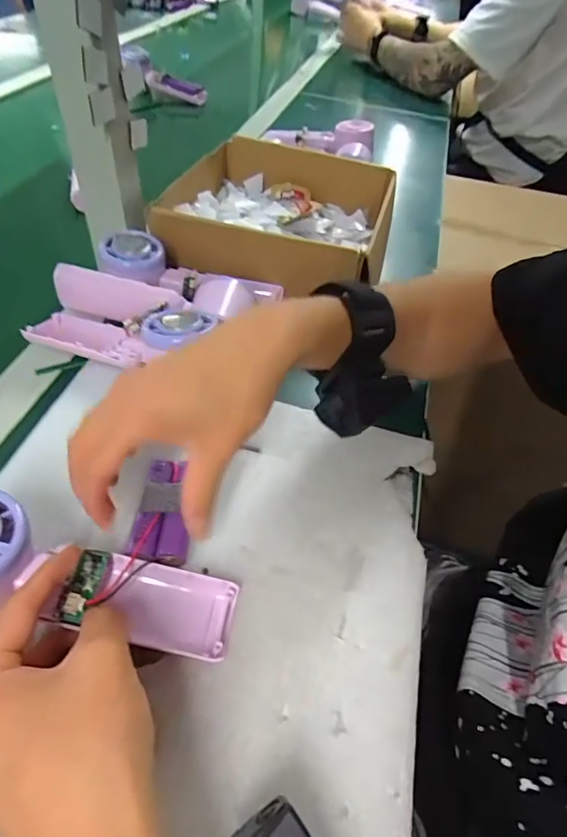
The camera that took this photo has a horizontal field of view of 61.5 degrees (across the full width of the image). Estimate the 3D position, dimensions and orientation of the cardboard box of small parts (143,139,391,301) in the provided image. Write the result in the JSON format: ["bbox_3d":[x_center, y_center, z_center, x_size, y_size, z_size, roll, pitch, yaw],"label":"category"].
[{"bbox_3d":[-0.007,-0.217,0.520,0.234,0.077,0.229,9,49,2],"label":"cardboard box of small parts"}]

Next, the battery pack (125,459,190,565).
[{"bbox_3d":[-0.071,0.057,0.292,0.032,0.018,0.062,6,49,0],"label":"battery pack"}]

